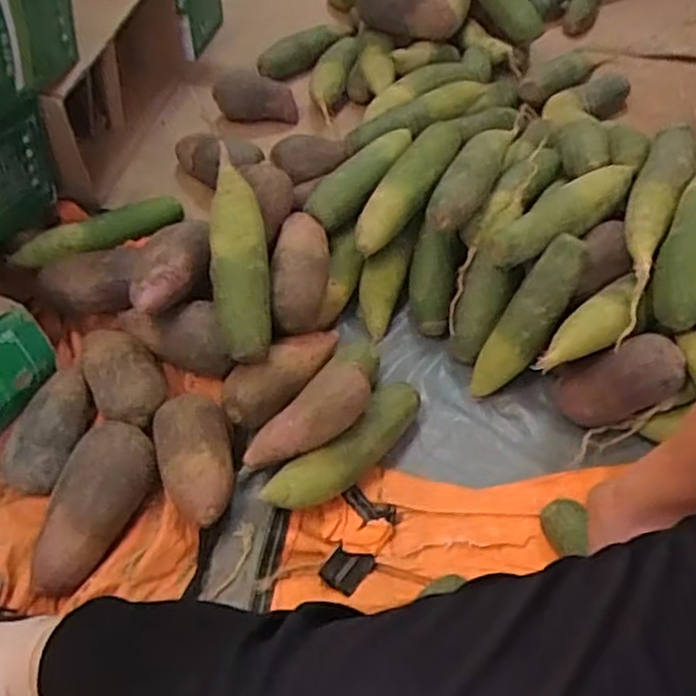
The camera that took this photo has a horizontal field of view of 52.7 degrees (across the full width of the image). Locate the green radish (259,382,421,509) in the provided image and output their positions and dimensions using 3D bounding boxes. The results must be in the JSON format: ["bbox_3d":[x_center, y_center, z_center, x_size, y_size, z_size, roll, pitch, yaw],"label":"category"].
[{"bbox_3d":[0.003,0.107,0.720,0.053,0.056,0.197,36,59,24],"label":"green radish"}]

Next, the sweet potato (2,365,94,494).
[{"bbox_3d":[-0.305,0.080,0.728,0.062,0.059,0.148,6,52,3],"label":"sweet potato"}]

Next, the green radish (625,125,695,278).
[{"bbox_3d":[0.340,-0.164,0.773,0.051,0.048,0.231,22,54,15],"label":"green radish"}]

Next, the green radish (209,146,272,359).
[{"bbox_3d":[-0.116,-0.102,0.753,0.060,0.054,0.236,-5,77,-5],"label":"green radish"}]

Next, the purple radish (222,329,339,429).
[{"bbox_3d":[-0.065,0.021,0.760,0.156,0.049,0.061,-37,61,-26],"label":"purple radish"}]

